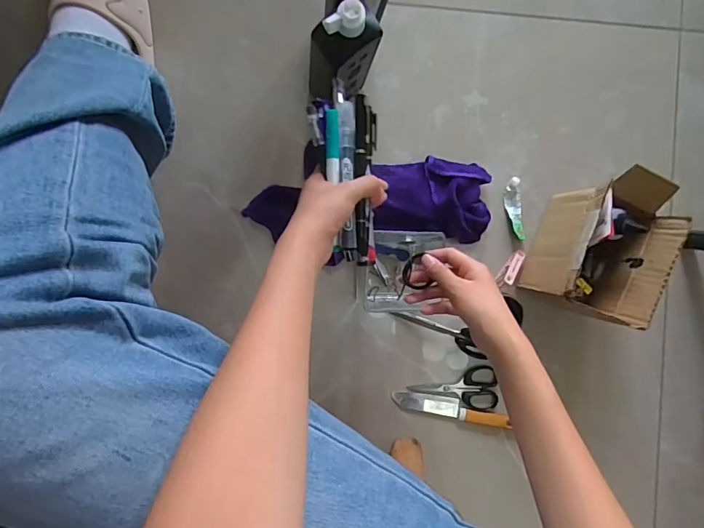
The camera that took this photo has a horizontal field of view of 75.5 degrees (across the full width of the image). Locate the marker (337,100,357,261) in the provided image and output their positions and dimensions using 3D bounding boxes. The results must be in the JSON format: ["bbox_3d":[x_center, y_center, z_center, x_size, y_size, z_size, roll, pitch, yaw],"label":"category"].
[{"bbox_3d":[-0.004,-0.080,0.423,0.015,0.012,0.153,-1,85,-7],"label":"marker"}]

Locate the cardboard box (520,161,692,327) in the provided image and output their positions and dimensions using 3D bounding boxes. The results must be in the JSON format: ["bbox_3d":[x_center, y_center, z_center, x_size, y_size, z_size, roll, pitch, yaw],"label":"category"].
[{"bbox_3d":[0.319,-0.027,0.597,0.111,0.146,0.175,21,89,-7],"label":"cardboard box"}]

